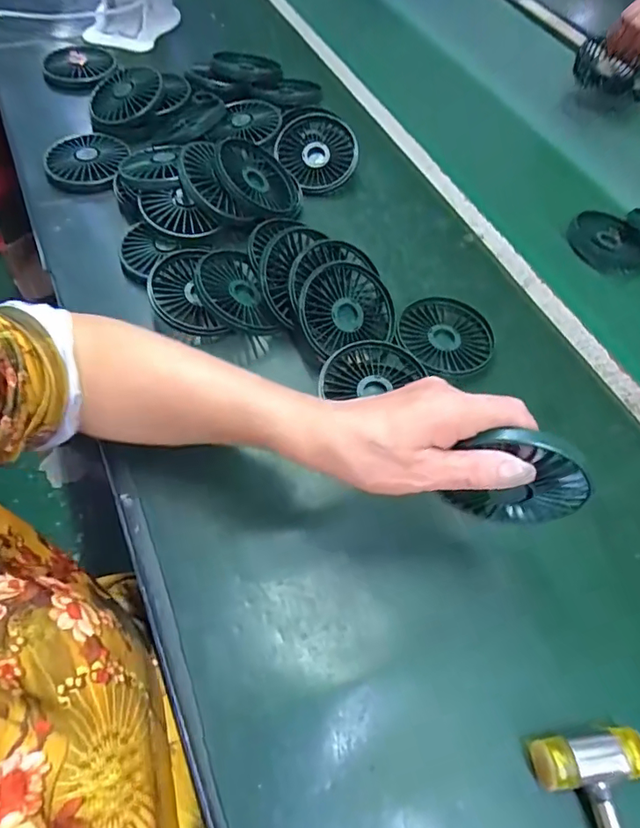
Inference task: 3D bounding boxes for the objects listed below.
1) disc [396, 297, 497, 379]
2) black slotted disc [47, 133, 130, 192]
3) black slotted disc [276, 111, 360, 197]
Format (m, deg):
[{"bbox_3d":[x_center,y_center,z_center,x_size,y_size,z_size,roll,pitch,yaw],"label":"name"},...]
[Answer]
[{"bbox_3d":[0.113,-0.074,0.456,0.082,0.007,0.082,2,59,-3],"label":"disc"},{"bbox_3d":[-0.243,-0.264,0.528,0.082,0.021,0.090,2,59,-3],"label":"black slotted disc"},{"bbox_3d":[-0.001,-0.293,0.561,0.088,0.015,0.096,0,75,0],"label":"black slotted disc"}]

